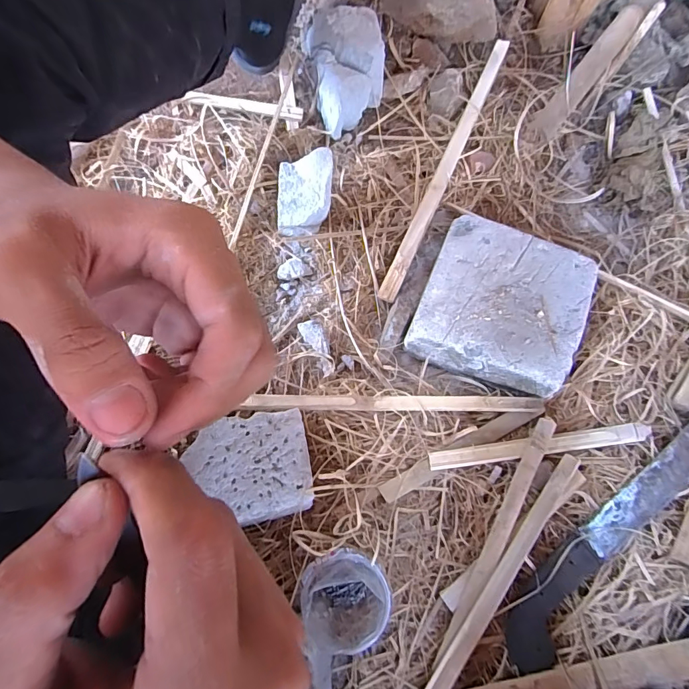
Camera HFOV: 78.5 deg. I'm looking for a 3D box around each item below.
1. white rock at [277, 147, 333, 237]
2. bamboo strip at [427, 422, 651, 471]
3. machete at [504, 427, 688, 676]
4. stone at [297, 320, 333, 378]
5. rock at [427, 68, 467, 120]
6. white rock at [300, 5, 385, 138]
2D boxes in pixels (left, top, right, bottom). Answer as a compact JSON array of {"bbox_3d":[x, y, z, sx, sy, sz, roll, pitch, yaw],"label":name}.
[{"bbox_3d":[-0.057,-0.211,0.598,0.074,0.076,0.095,4,70,-1],"label":"white rock"},{"bbox_3d":[0.233,0.123,0.508,0.261,0.008,0.022,-8,67,-1],"label":"bamboo strip"},{"bbox_3d":[0.314,0.194,0.469,0.384,0.017,0.057,-40,76,-15],"label":"machete"},{"bbox_3d":[-0.037,0.003,0.578,0.031,0.012,0.084,-20,72,-9],"label":"stone"},{"bbox_3d":[0.171,-0.413,0.693,0.058,0.032,0.073,11,70,2],"label":"rock"},{"bbox_3d":[0.004,-0.450,0.675,0.112,0.078,0.211,-10,70,-5],"label":"white rock"}]

